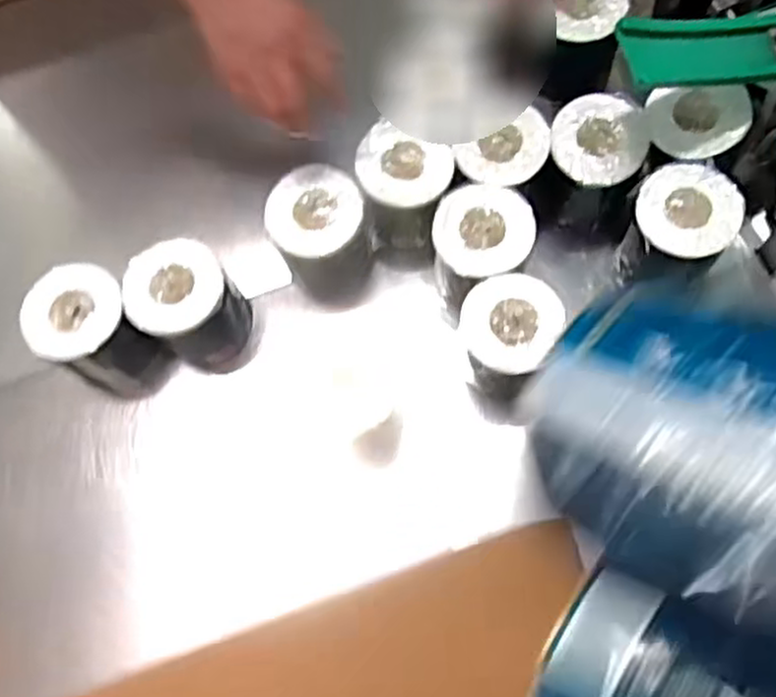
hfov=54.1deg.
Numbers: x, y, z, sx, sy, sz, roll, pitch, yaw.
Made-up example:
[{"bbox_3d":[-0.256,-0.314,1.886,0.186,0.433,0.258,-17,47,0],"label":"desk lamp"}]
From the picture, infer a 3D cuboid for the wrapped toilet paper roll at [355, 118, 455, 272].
[{"bbox_3d":[0.014,-0.152,0.781,0.093,0.123,0.089,-1,73,2],"label":"wrapped toilet paper roll"}]

